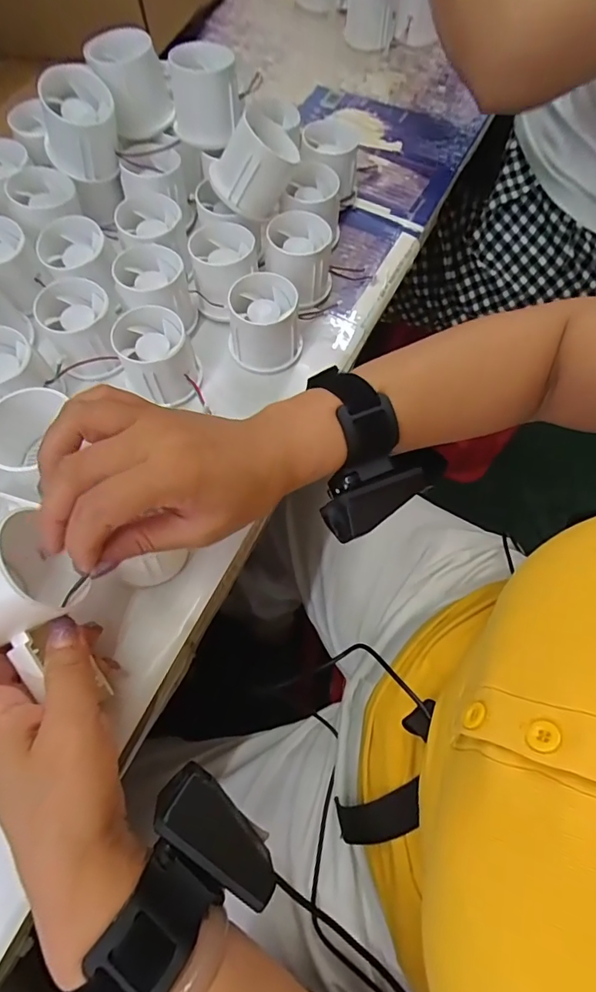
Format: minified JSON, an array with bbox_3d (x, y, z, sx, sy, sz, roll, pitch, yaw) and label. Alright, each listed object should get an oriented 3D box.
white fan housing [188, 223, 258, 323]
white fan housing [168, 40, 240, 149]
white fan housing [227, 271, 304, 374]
[{"bbox_3d":[-0.061,-0.180,0.375,0.054,0.045,0.053,0,67,-1],"label":"white fan housing"},{"bbox_3d":[-0.075,-0.324,0.383,0.053,0.052,0.045,0,67,-1],"label":"white fan housing"},{"bbox_3d":[-0.026,-0.130,0.360,0.055,0.051,0.050,-3,67,-2],"label":"white fan housing"}]

